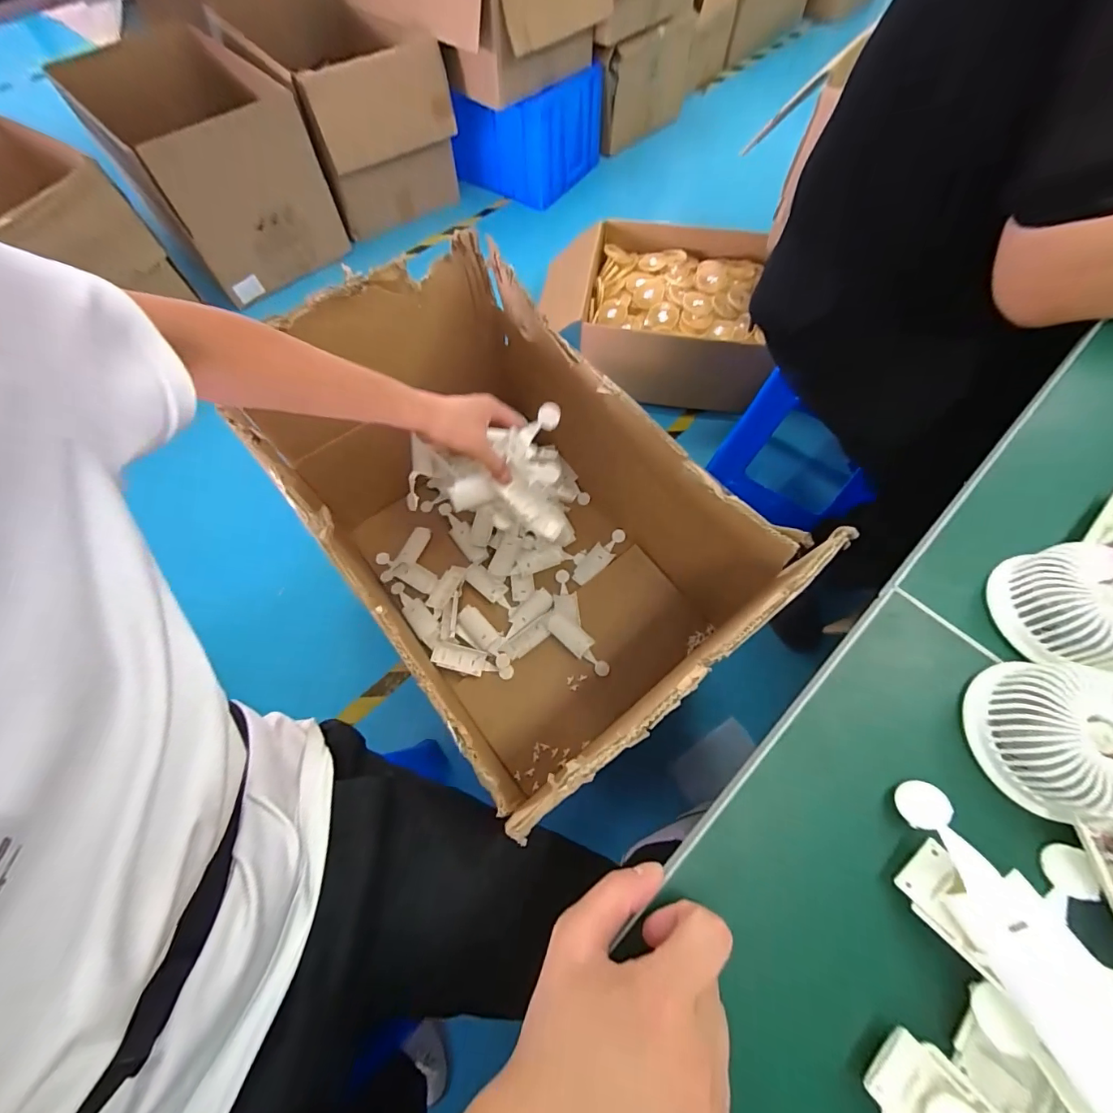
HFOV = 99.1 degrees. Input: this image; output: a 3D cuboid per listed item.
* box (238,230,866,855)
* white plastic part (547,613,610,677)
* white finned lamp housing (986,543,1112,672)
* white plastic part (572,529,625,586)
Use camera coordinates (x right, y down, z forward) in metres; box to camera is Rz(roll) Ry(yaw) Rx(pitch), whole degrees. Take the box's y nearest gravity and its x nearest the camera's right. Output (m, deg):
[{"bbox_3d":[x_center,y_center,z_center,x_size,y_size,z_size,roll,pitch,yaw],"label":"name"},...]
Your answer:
[{"bbox_3d":[-0.056,-0.052,0.685,0.423,0.422,0.633,-37,70,-15],"label":"box"},{"bbox_3d":[0.039,0.147,0.795,0.128,0.017,0.039,45,73,3],"label":"white plastic part"},{"bbox_3d":[0.332,0.032,0.304,0.072,0.038,0.079,0,65,0],"label":"white finned lamp housing"},{"bbox_3d":[0.079,0.000,0.877,0.041,0.020,0.127,42,72,17],"label":"white plastic part"}]

